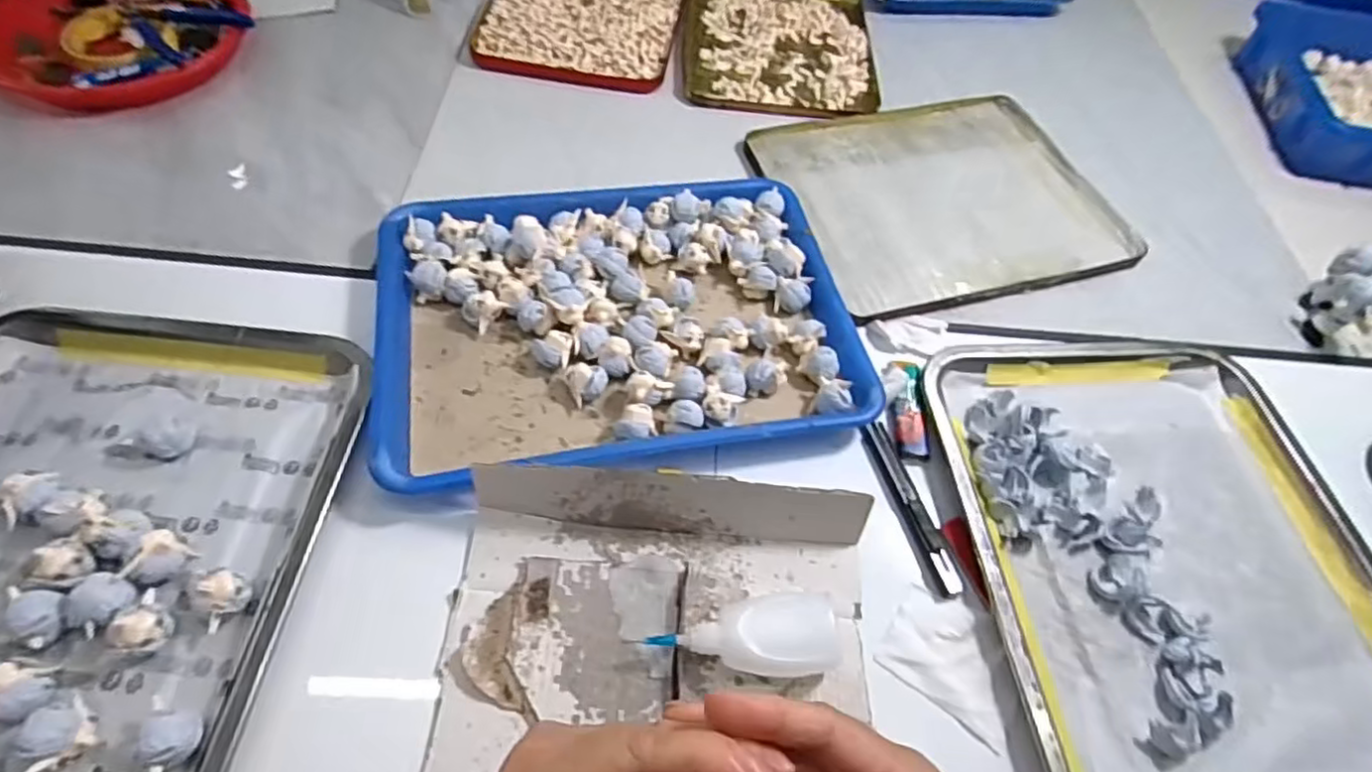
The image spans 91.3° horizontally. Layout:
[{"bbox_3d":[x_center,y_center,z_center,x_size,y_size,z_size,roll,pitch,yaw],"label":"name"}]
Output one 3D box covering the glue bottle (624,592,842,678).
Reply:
[{"bbox_3d":[0.031,0.141,0.371,0.106,0.027,0.043,-5,59,-7],"label":"glue bottle"}]

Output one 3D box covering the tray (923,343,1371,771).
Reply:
[{"bbox_3d":[0.302,0.117,0.415,0.236,0.028,0.344,-4,55,-1],"label":"tray"}]

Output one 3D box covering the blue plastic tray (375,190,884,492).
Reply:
[{"bbox_3d":[-0.047,-0.052,0.483,0.326,0.031,0.232,-10,59,-10],"label":"blue plastic tray"}]

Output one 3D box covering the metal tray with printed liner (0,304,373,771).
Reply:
[{"bbox_3d":[-0.344,0.109,0.361,0.269,0.030,0.349,5,58,-1],"label":"metal tray with printed liner"}]

